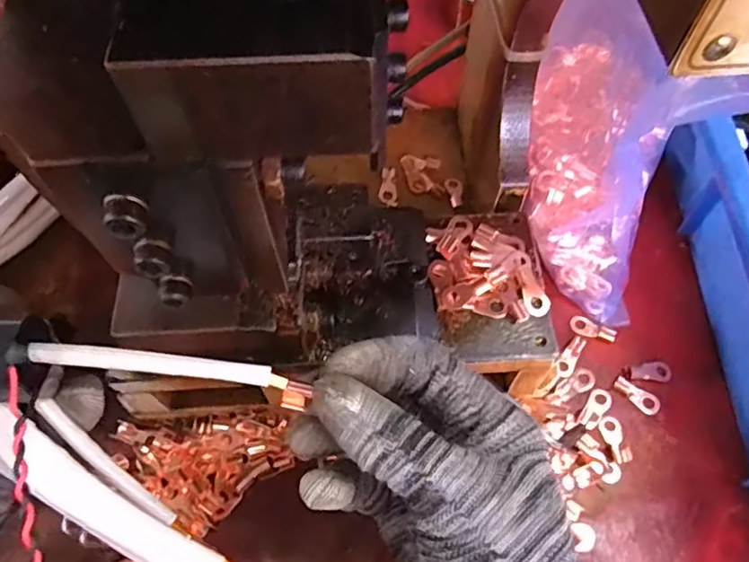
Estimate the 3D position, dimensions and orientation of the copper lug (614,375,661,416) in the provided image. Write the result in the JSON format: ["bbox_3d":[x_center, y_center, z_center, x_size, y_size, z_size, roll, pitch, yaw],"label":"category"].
[{"bbox_3d":[0.144,0.063,0.315,0.025,0.004,0.012,28,66,14],"label":"copper lug"}]

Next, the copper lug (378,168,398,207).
[{"bbox_3d":[0.009,-0.060,0.368,0.012,0.005,0.026,-1,62,0],"label":"copper lug"}]

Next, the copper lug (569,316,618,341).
[{"bbox_3d":[0.127,0.028,0.335,0.026,0.005,0.013,22,64,11],"label":"copper lug"}]

